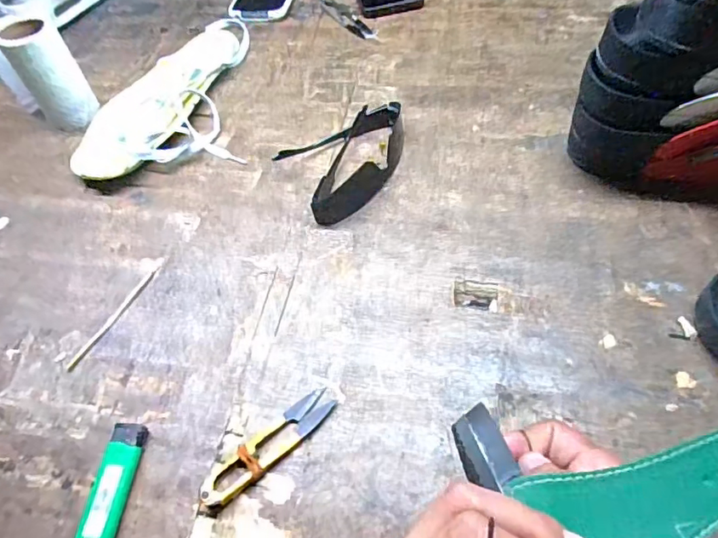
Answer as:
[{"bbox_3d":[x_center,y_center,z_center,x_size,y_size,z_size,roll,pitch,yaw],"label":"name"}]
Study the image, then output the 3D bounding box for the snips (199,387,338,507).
[{"bbox_3d":[-0.059,0.116,0.338,0.099,0.012,0.027,-34,59,-16],"label":"snips"}]

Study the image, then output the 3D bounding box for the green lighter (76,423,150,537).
[{"bbox_3d":[-0.158,0.143,0.329,0.023,0.013,0.085,0,56,5],"label":"green lighter"}]

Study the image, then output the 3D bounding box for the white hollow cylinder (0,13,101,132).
[{"bbox_3d":[-0.337,-0.204,0.537,0.085,0.106,0.051,16,59,15],"label":"white hollow cylinder"}]

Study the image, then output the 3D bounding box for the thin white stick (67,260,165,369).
[{"bbox_3d":[-0.196,0.034,0.421,0.008,0.004,0.112,21,61,18],"label":"thin white stick"}]

